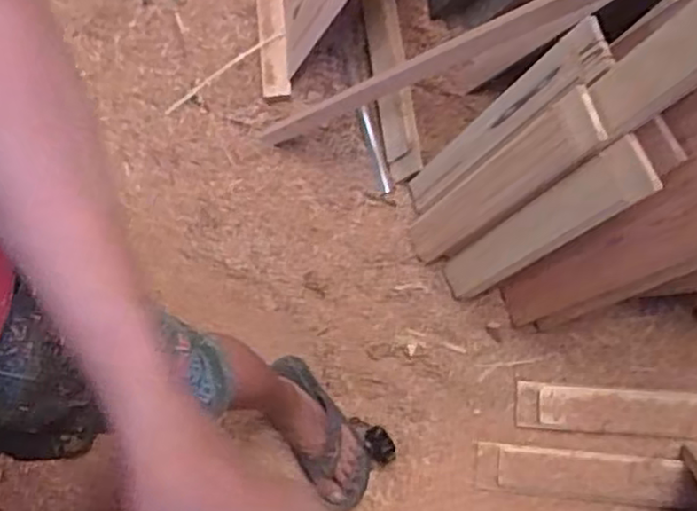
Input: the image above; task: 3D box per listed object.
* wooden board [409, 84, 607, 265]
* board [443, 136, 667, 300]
[{"bbox_3d":[0.212,-0.098,1.040,0.025,0.446,0.078,-16,77,-27],"label":"wooden board"},{"bbox_3d":[0.267,-0.033,1.021,0.041,0.468,0.075,-18,78,-27],"label":"board"}]

